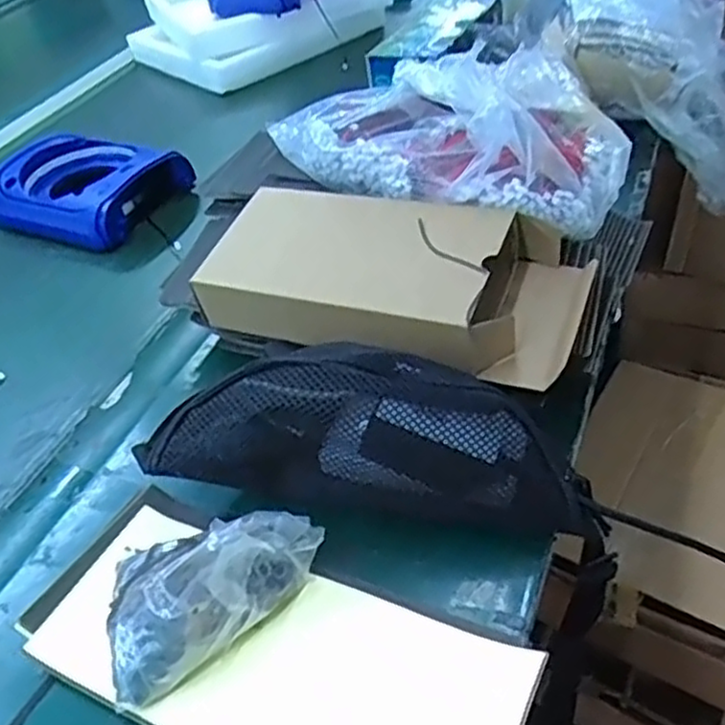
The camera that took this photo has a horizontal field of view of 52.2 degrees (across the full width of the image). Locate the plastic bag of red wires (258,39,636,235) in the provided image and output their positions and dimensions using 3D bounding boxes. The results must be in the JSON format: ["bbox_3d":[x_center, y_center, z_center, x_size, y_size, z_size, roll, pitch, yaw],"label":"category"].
[{"bbox_3d":[0.057,-0.204,0.627,0.324,0.101,0.117,23,49,28],"label":"plastic bag of red wires"}]

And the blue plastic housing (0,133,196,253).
[{"bbox_3d":[-0.341,-0.211,0.903,0.217,0.074,0.155,16,46,22],"label":"blue plastic housing"}]

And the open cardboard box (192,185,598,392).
[{"bbox_3d":[0.024,-0.068,0.585,0.291,0.073,0.139,13,45,20],"label":"open cardboard box"}]

